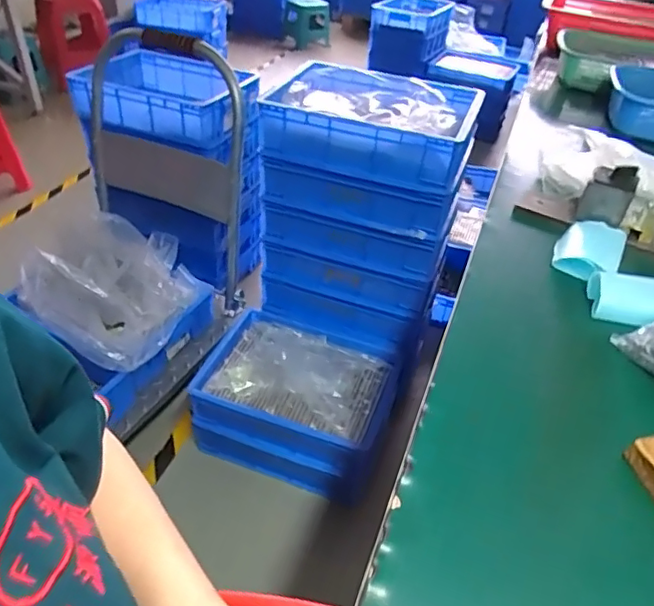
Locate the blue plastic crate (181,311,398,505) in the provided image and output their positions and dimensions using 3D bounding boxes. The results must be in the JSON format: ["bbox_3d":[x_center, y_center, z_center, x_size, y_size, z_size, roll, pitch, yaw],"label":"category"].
[{"bbox_3d":[-0.076,0.225,1.278,0.399,0.202,0.290,15,41,15],"label":"blue plastic crate"}]

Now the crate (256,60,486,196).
[{"bbox_3d":[0.101,-0.379,1.161,0.396,0.113,0.295,15,40,14],"label":"crate"}]

